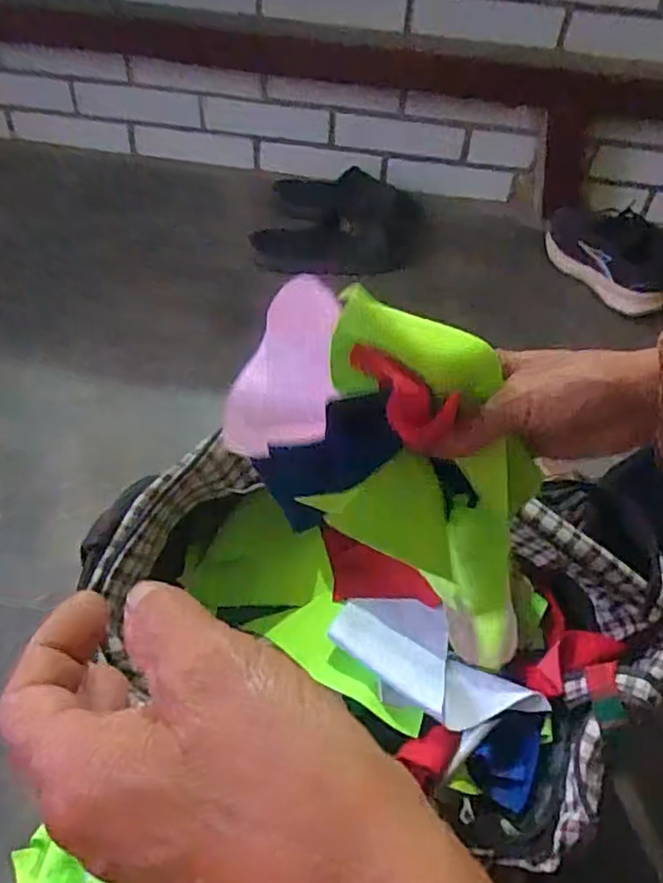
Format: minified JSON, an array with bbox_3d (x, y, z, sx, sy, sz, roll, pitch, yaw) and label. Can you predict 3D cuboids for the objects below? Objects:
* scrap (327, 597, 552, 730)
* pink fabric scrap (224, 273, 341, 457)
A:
[{"bbox_3d":[0.084,0.193,0.560,0.098,0.025,0.167,-32,59,-26],"label":"scrap"},{"bbox_3d":[-0.026,-0.037,0.381,0.057,0.123,0.022,40,31,24],"label":"pink fabric scrap"}]

